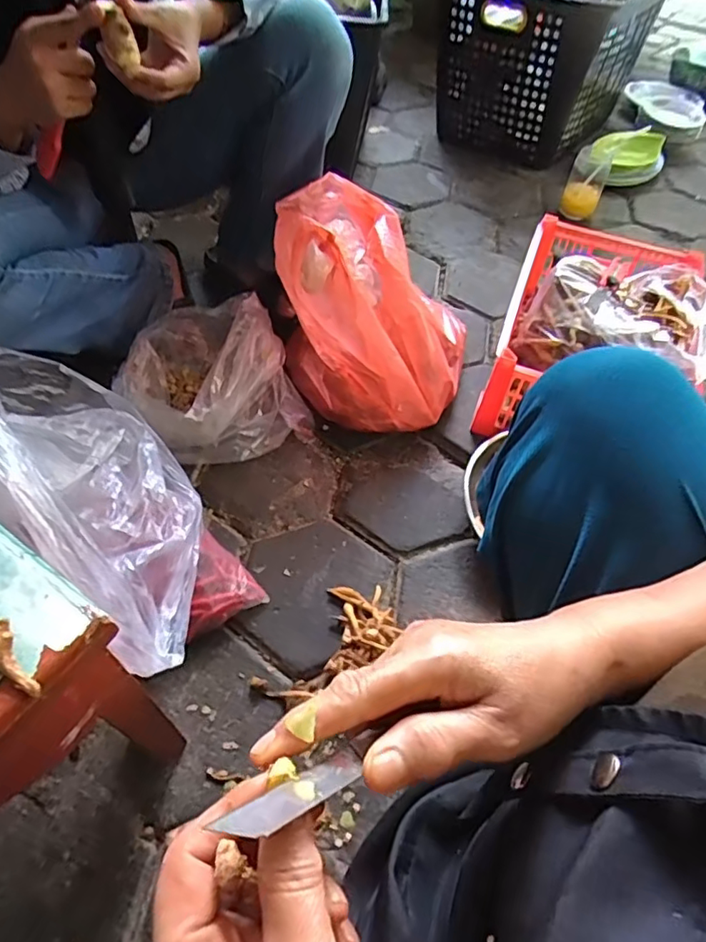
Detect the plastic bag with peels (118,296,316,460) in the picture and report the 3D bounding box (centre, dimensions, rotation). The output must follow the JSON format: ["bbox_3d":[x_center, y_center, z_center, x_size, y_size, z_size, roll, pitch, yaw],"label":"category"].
[{"bbox_3d":[-0.216,-0.145,0.859,0.236,0.129,0.247,-20,58,-17],"label":"plastic bag with peels"}]

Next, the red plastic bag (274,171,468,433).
[{"bbox_3d":[0.037,-0.245,0.855,0.276,0.273,0.278,20,56,11],"label":"red plastic bag"}]

